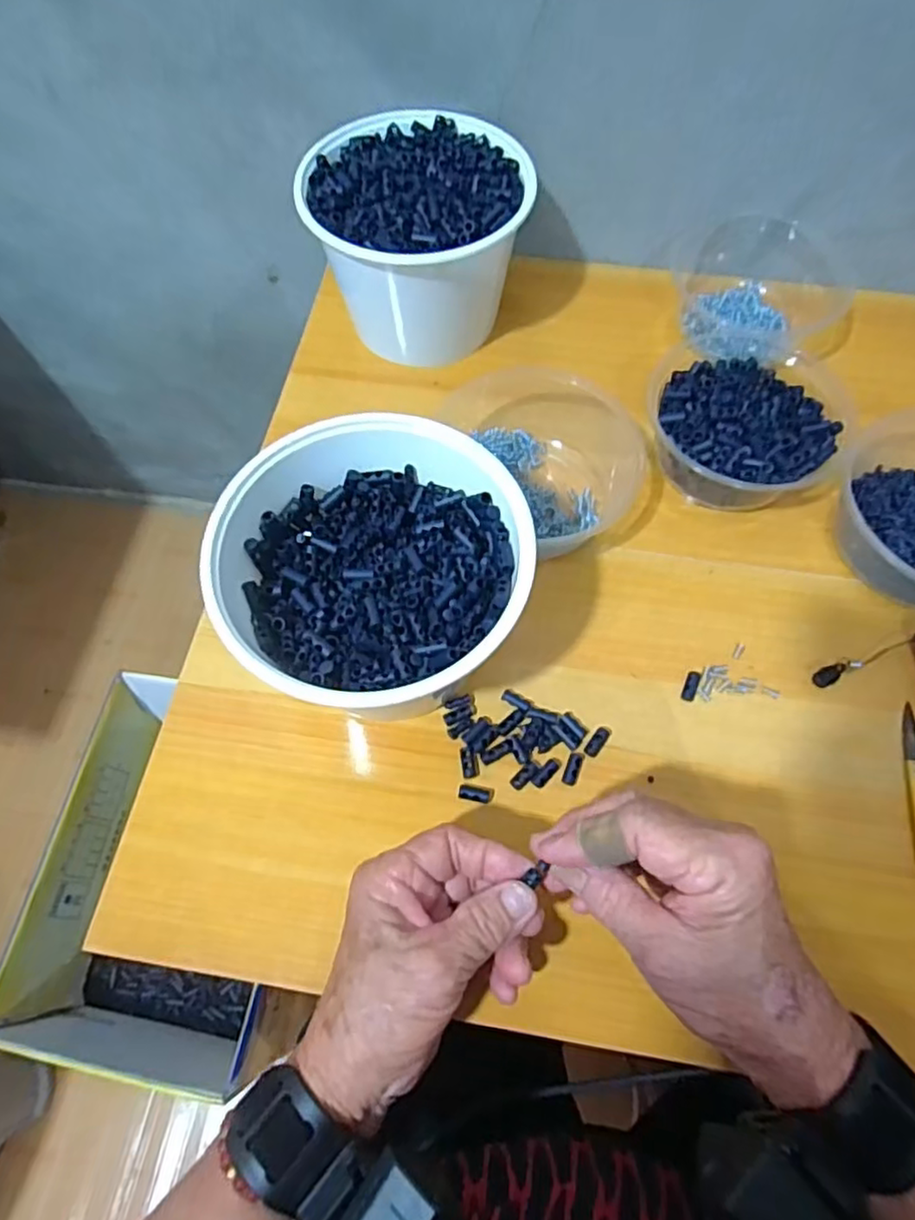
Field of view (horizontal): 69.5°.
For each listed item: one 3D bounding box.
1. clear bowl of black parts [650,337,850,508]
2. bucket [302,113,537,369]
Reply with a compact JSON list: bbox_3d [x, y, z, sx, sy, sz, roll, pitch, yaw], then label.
[{"bbox_3d":[0.203,-0.131,0.475,0.132,0.057,0.125,-1,65,1],"label":"clear bowl of black parts"},{"bbox_3d":[-0.028,-0.287,0.520,0.157,0.109,0.153,-1,65,1],"label":"bucket"}]

